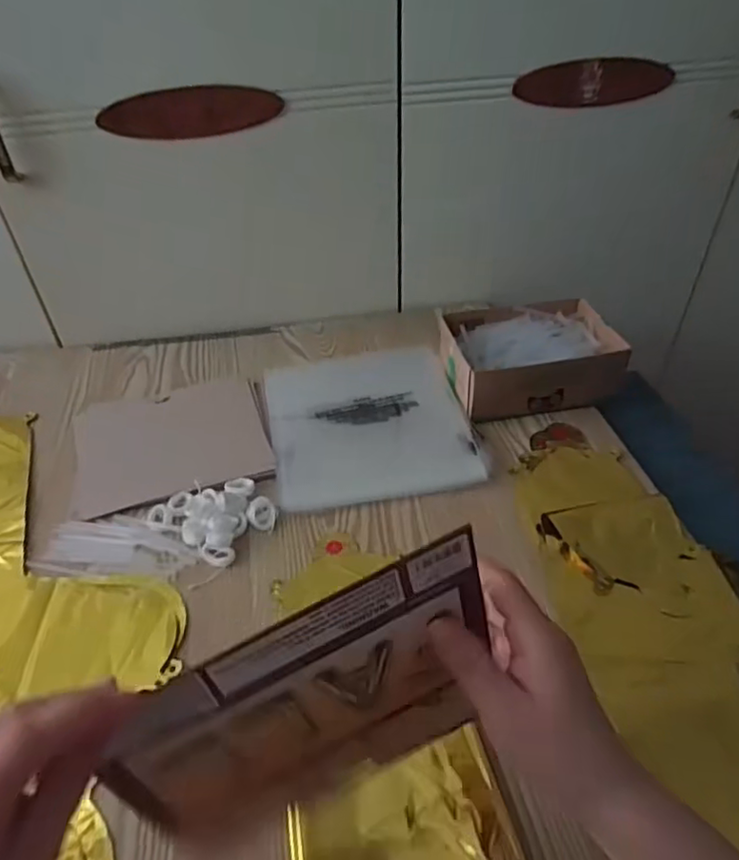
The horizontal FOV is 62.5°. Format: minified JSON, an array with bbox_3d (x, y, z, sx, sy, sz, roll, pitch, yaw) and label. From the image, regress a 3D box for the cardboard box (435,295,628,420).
[{"bbox_3d":[0.188,-0.089,0.698,0.204,0.060,0.142,-9,42,-6],"label":"cardboard box"}]

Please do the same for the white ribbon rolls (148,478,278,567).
[{"bbox_3d":[-0.144,0.073,0.578,0.101,0.021,0.086,30,52,32],"label":"white ribbon rolls"}]

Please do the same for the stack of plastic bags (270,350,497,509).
[{"bbox_3d":[-0.002,-0.015,0.671,0.206,0.015,0.223,-10,43,-6],"label":"stack of plastic bags"}]

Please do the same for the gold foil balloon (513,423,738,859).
[{"bbox_3d":[0.249,0.153,0.491,0.166,0.034,0.431,-11,43,-7],"label":"gold foil balloon"}]

